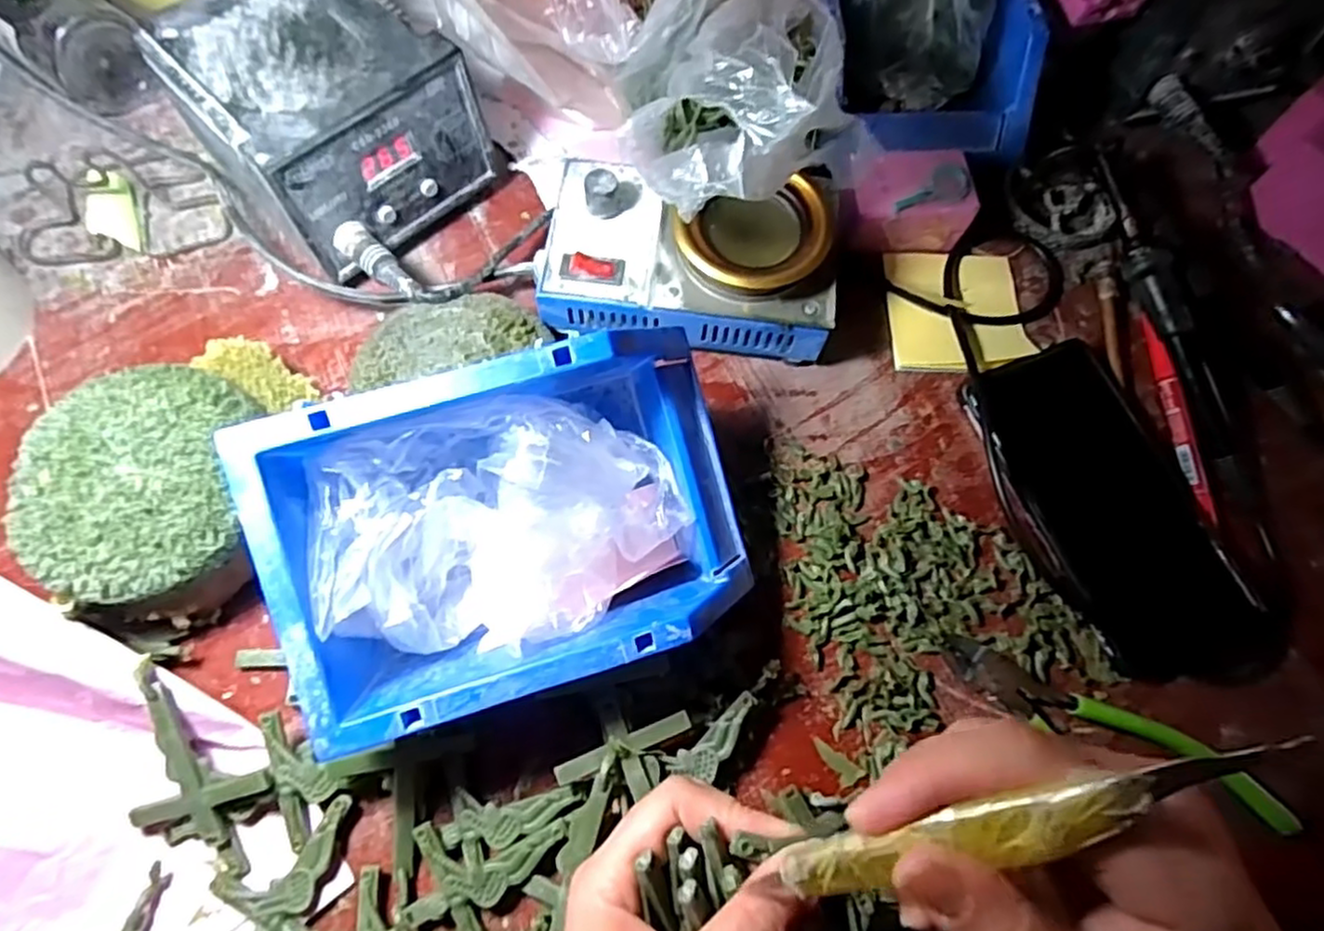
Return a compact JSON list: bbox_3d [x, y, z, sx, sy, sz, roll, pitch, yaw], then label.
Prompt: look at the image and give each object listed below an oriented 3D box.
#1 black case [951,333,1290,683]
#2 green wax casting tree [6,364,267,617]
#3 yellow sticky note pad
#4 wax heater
[{"bbox_3d":[0.223,0.021,0.358,0.090,0.016,0.174,-18,71,-9],"label":"black case"},{"bbox_3d":[-0.225,0.015,0.322,0.093,0.064,0.101,1,69,-2],"label":"green wax casting tree"},{"bbox_3d":[0.168,-0.088,0.399,0.075,0.014,0.082,1,69,-2],"label":"yellow sticky note pad"},{"bbox_3d":[0.015,-0.108,0.378,0.152,0.063,0.090,9,69,1],"label":"wax heater"}]

